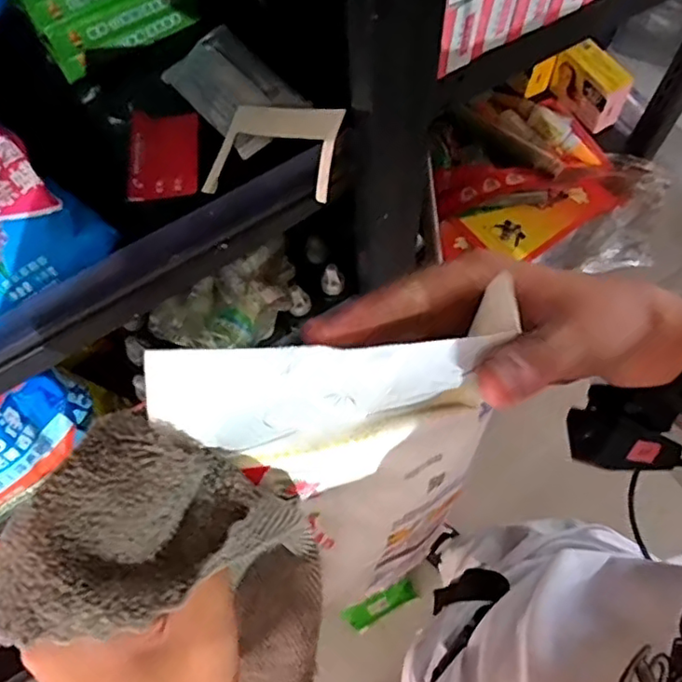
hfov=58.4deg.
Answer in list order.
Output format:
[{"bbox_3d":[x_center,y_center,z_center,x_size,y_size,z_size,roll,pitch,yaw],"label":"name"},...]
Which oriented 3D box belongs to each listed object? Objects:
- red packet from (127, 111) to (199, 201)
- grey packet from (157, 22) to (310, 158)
[{"bbox_3d":[-0.142,-0.148,0.485,0.057,0.010,0.078,-6,67,0],"label":"red packet"},{"bbox_3d":[-0.086,-0.206,0.497,0.070,0.012,0.124,-41,71,-14],"label":"grey packet"}]

